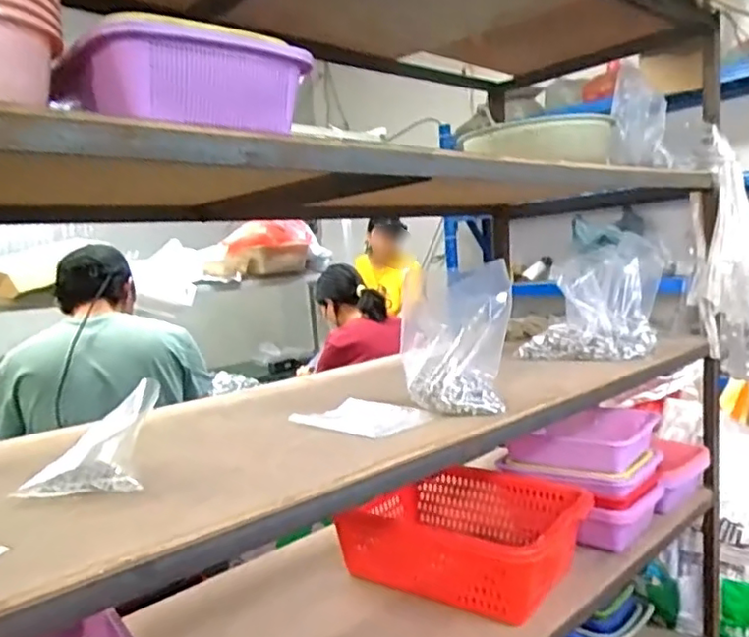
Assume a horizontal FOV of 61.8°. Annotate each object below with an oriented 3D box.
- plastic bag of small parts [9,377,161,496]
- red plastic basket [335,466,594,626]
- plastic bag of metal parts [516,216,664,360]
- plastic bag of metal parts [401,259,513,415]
[{"bbox_3d":[-0.342,0.148,0.773,0.127,0.089,0.169,-4,6,-3],"label":"plastic bag of small parts"},{"bbox_3d":[0.172,0.414,1.227,0.448,0.136,0.306,0,7,35],"label":"red plastic basket"},{"bbox_3d":[0.471,-0.051,1.365,0.256,0.247,0.191,0,7,37],"label":"plastic bag of metal parts"},{"bbox_3d":[0.125,0.031,0.954,0.165,0.208,0.085,-3,6,8],"label":"plastic bag of metal parts"}]

